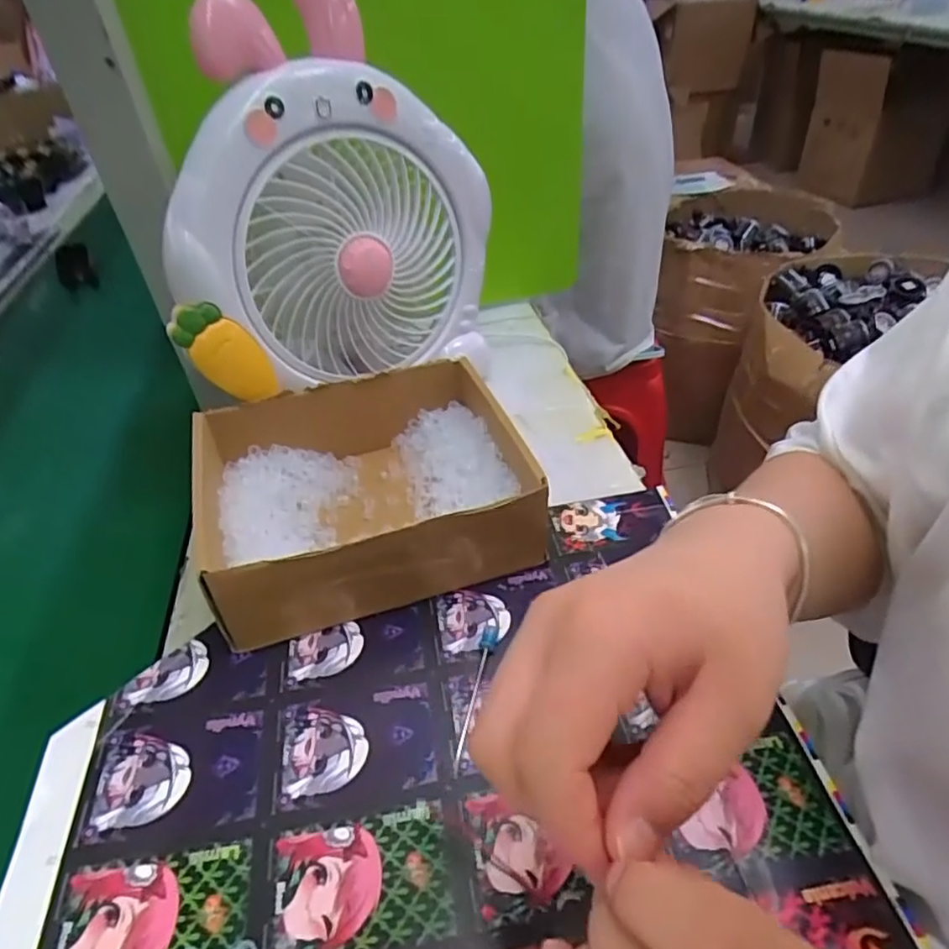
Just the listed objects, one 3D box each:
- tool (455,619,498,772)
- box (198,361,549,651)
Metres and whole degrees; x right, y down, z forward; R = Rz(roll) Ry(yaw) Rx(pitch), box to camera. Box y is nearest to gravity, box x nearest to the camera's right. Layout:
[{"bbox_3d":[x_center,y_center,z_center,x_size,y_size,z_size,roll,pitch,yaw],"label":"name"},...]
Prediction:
[{"bbox_3d":[0.002,0.121,0.354,0.009,0.009,0.092,6,42,10],"label":"tool"},{"bbox_3d":[-0.077,0.010,0.435,0.206,0.072,0.163,-15,42,-13],"label":"box"}]

